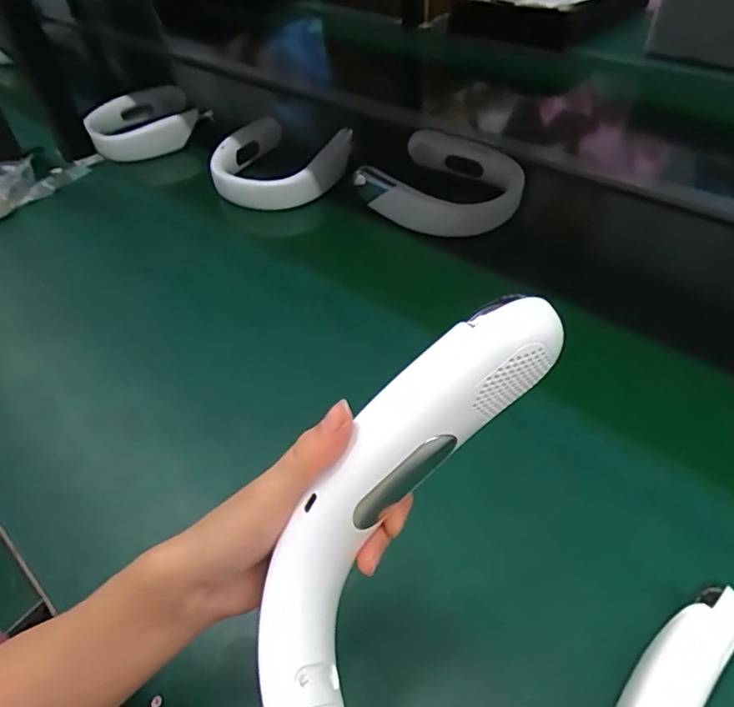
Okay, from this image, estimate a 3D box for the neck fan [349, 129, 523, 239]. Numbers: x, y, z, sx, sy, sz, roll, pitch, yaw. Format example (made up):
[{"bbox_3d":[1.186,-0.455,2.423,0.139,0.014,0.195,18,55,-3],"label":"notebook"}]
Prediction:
[{"bbox_3d":[0.093,-0.237,0.752,0.204,0.060,0.192,-13,46,-6],"label":"neck fan"}]

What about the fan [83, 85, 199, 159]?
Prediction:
[{"bbox_3d":[-0.392,-0.407,0.939,0.176,0.044,0.194,-21,48,-14],"label":"fan"}]

